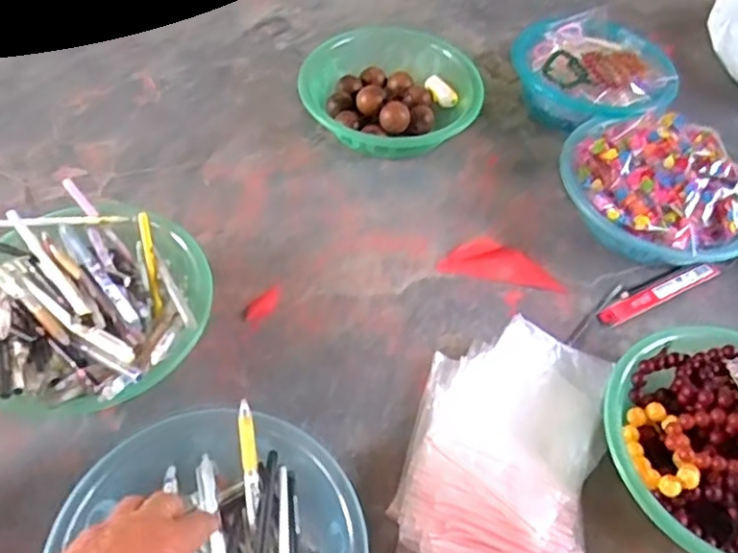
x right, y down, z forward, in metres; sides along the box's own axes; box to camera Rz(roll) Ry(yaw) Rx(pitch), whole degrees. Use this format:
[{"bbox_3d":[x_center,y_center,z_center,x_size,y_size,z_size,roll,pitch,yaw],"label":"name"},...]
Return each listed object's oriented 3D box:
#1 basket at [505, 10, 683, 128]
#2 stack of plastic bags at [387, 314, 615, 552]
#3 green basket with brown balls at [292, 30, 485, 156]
[{"bbox_3d":[0.318,-0.288,0.953,0.214,0.087,0.201,2,51,-3],"label":"basket"},{"bbox_3d":[0.129,0.152,0.626,0.168,0.048,0.254,16,52,8],"label":"stack of plastic bags"},{"bbox_3d":[0.031,-0.247,0.917,0.224,0.080,0.218,2,51,-3],"label":"green basket with brown balls"}]

